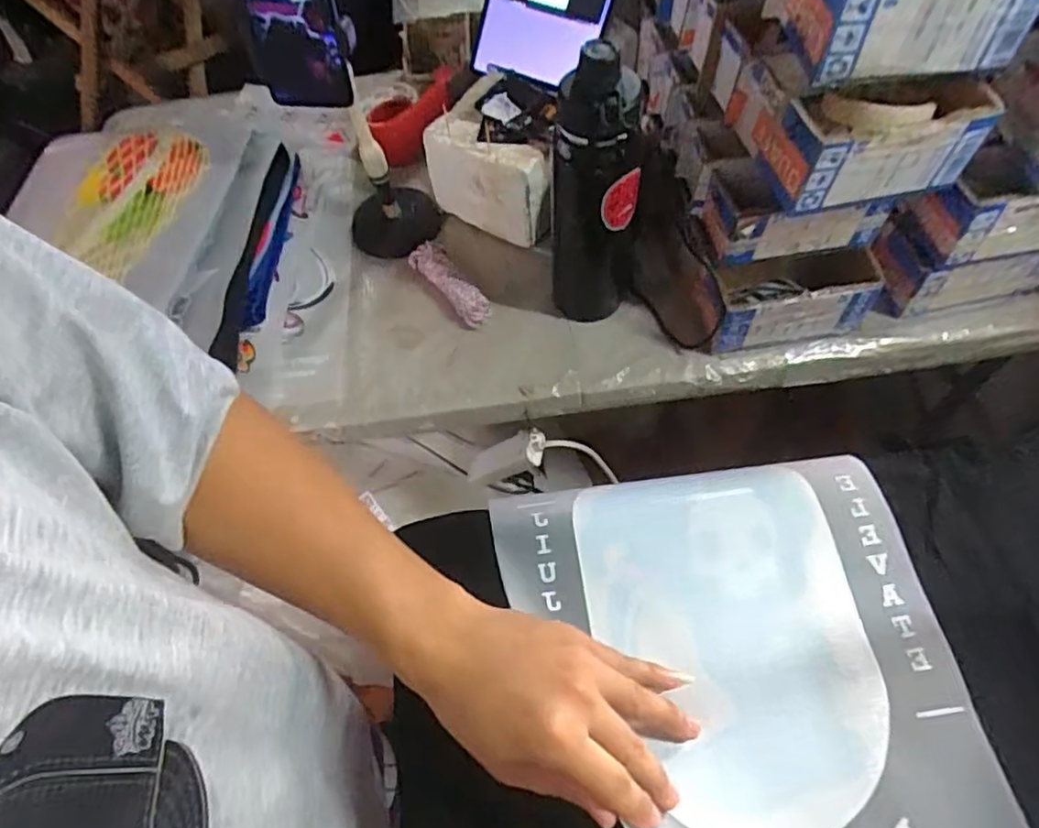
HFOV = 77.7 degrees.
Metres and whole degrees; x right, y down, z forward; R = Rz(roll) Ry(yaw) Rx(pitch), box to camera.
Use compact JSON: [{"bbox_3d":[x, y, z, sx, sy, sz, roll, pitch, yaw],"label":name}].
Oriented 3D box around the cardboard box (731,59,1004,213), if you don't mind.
[{"bbox_3d":[0.280,-0.245,0.538,0.158,0.077,0.120,-14,60,-4],"label":"cardboard box"}]

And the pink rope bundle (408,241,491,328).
[{"bbox_3d":[-0.076,-0.148,0.726,0.037,0.032,0.132,-34,63,-15],"label":"pink rope bundle"}]

